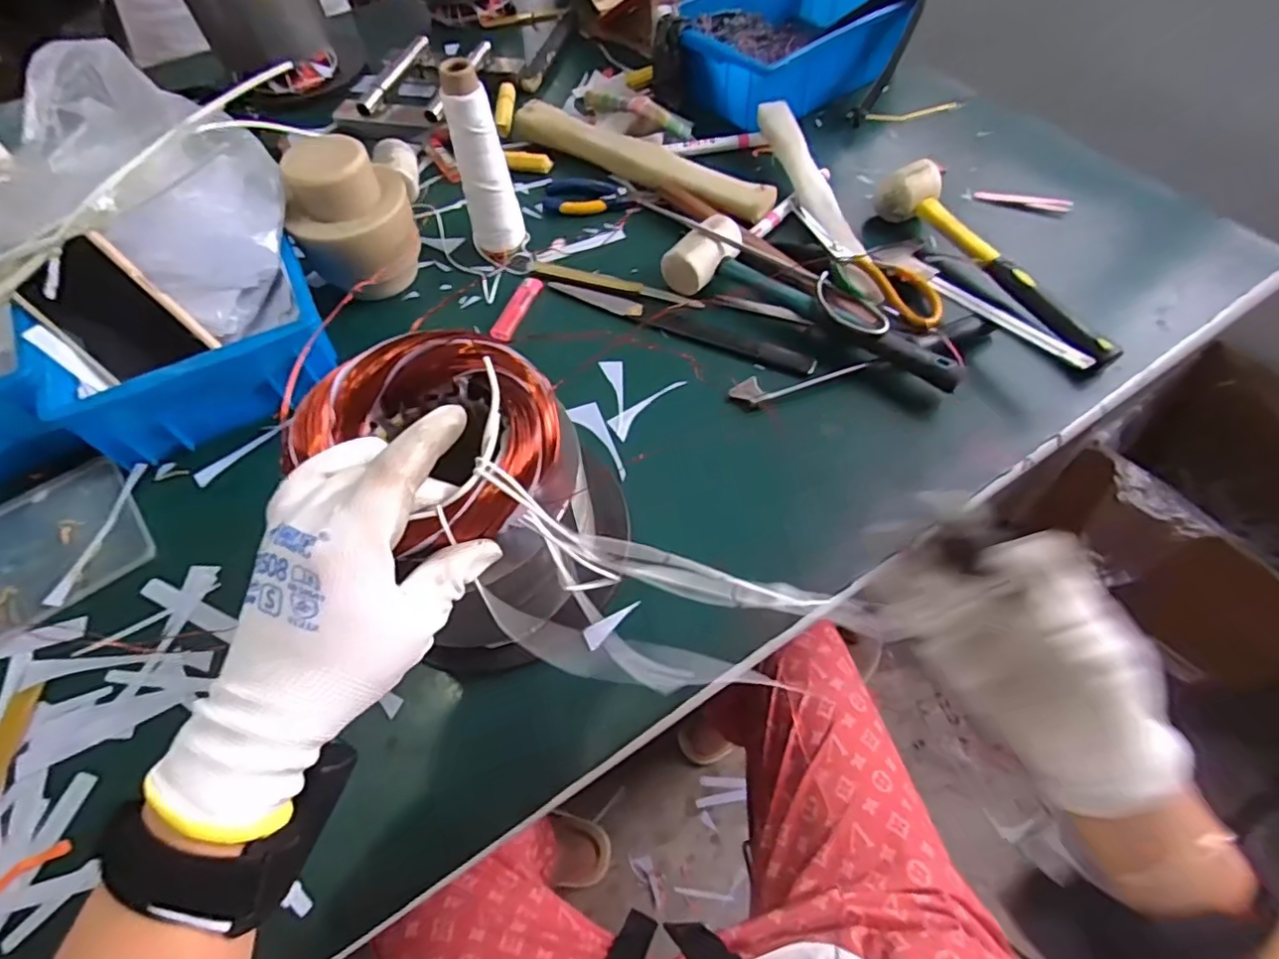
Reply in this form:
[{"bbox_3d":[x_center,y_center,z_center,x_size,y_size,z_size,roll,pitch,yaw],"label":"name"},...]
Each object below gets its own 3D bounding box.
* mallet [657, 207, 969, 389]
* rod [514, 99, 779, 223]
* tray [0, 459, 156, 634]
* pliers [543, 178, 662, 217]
[{"bbox_3d":[0.158,-0.165,0.551,0.282,0.046,0.076,28,64,17],"label":"mallet"},{"bbox_3d":[-0.005,-0.365,0.683,0.336,0.028,0.041,30,65,19],"label":"rod"},{"bbox_3d":[-0.475,0.063,0.454,0.180,0.010,0.126,-35,64,-17],"label":"tray"},{"bbox_3d":[-0.044,-0.313,0.666,0.128,0.017,0.043,8,60,7],"label":"pliers"}]

